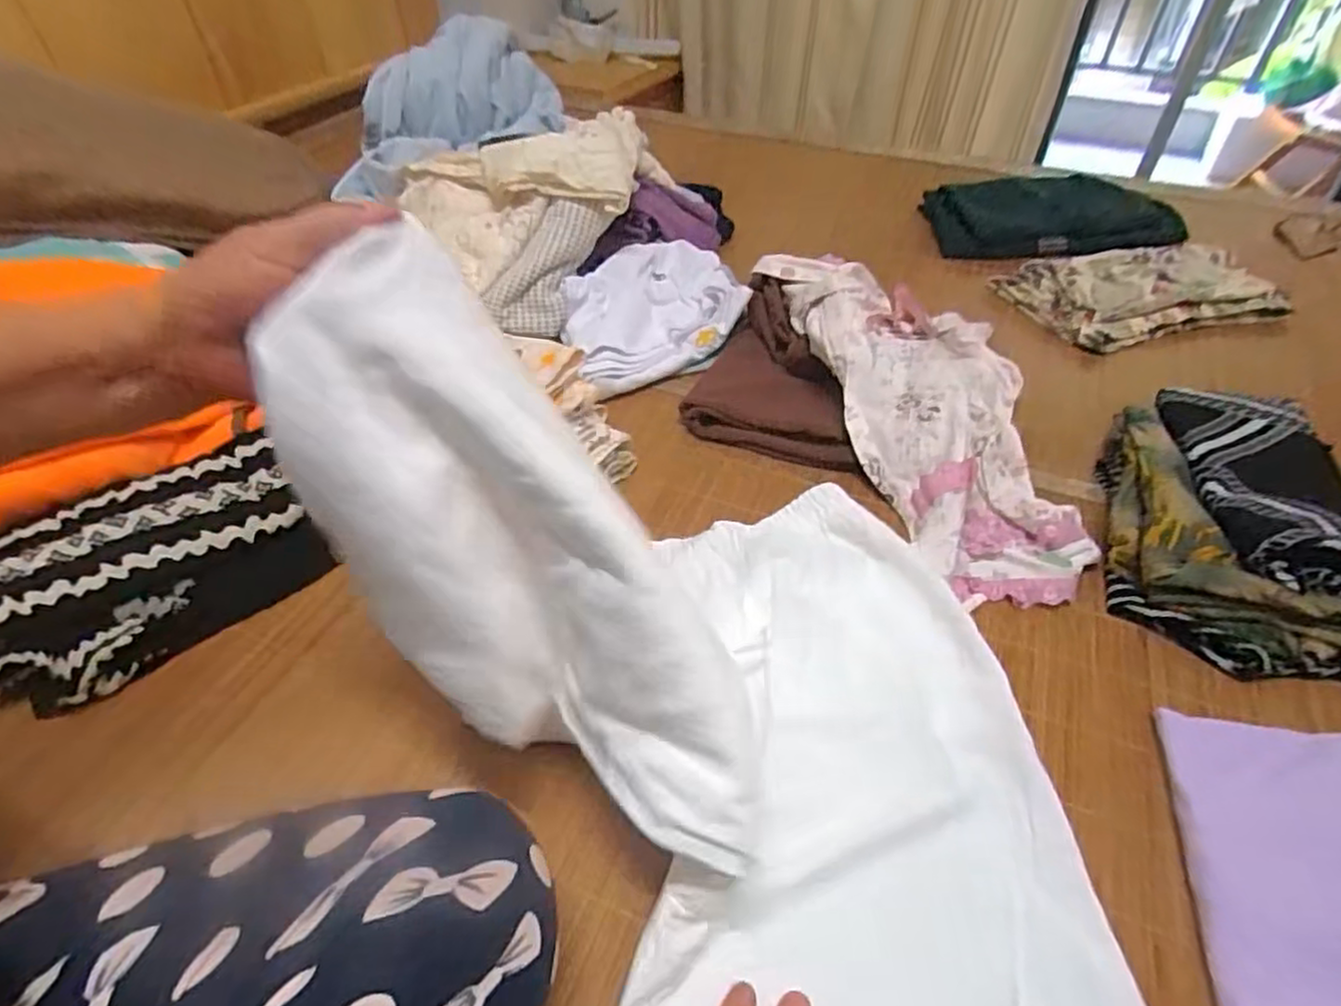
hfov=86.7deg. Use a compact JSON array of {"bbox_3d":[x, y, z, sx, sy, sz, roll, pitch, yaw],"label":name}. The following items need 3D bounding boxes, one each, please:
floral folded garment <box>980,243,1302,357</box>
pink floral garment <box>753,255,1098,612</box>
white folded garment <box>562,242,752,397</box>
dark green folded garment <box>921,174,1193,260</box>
[{"bbox_3d":[0.637,-0.289,0.966,0.363,0.049,0.209,-10,45,-10],"label":"floral folded garment"},{"bbox_3d":[0.272,-0.122,0.725,0.213,0.075,0.488,-9,57,-15],"label":"pink floral garment"},{"bbox_3d":[-0.019,-0.233,0.871,0.181,0.063,0.286,34,54,30],"label":"white folded garment"},{"bbox_3d":[0.596,-0.453,1.120,0.384,0.056,0.217,-3,44,-3],"label":"dark green folded garment"}]

